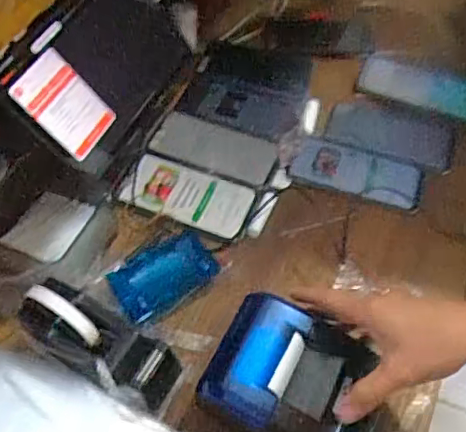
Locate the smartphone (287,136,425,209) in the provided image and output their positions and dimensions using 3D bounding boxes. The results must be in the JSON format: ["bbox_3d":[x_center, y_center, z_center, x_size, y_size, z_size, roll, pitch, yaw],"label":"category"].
[{"bbox_3d":[0.156,-0.057,0.715,0.160,0.007,0.076,15,57,11],"label":"smartphone"}]

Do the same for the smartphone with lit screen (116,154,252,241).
[{"bbox_3d":[-0.055,-0.029,0.691,0.155,0.008,0.078,19,57,13],"label":"smartphone with lit screen"}]

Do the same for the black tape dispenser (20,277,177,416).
[{"bbox_3d":[-0.128,0.119,0.536,0.153,0.087,0.072,23,57,13],"label":"black tape dispenser"}]

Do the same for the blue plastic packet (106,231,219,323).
[{"bbox_3d":[-0.078,0.064,0.625,0.115,0.006,0.072,-32,61,-20],"label":"blue plastic packet"}]

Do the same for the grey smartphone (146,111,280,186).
[{"bbox_3d":[-0.025,-0.091,0.735,0.164,0.010,0.082,17,57,12],"label":"grey smartphone"}]

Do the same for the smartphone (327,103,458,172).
[{"bbox_3d":[0.212,-0.113,0.756,0.165,0.013,0.084,11,56,9],"label":"smartphone"}]

